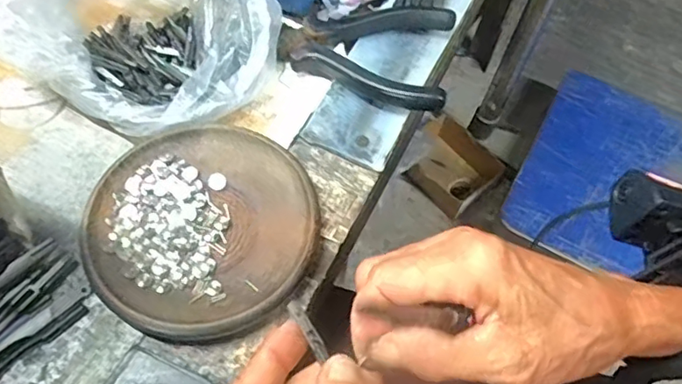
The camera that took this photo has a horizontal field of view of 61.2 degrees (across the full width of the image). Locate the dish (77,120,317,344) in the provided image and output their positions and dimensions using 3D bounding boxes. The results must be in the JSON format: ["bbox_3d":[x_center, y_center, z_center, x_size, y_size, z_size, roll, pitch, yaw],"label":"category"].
[{"bbox_3d":[-0.069,0.016,0.290,0.110,0.013,0.111,1,57,-2],"label":"dish"}]

